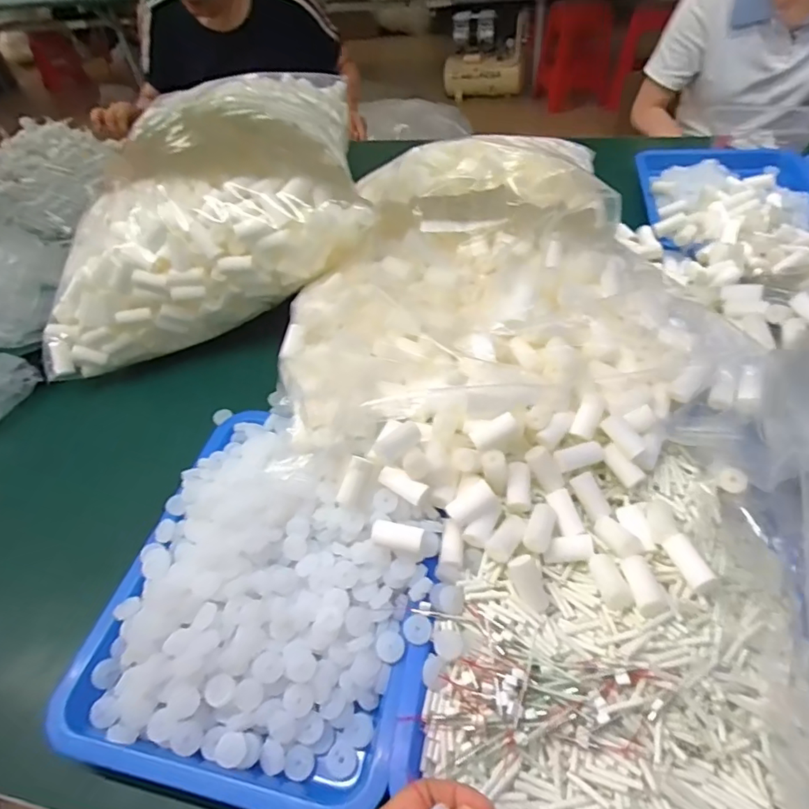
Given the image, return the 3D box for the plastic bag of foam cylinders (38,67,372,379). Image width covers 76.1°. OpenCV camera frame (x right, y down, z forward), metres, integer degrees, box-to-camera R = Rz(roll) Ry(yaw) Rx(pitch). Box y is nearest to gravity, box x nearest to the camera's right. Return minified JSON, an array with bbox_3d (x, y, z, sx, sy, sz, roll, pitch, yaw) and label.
[{"bbox_3d":[-0.253,-0.199,0.627,0.461,0.215,0.155,-31,44,19],"label":"plastic bag of foam cylinders"}]

